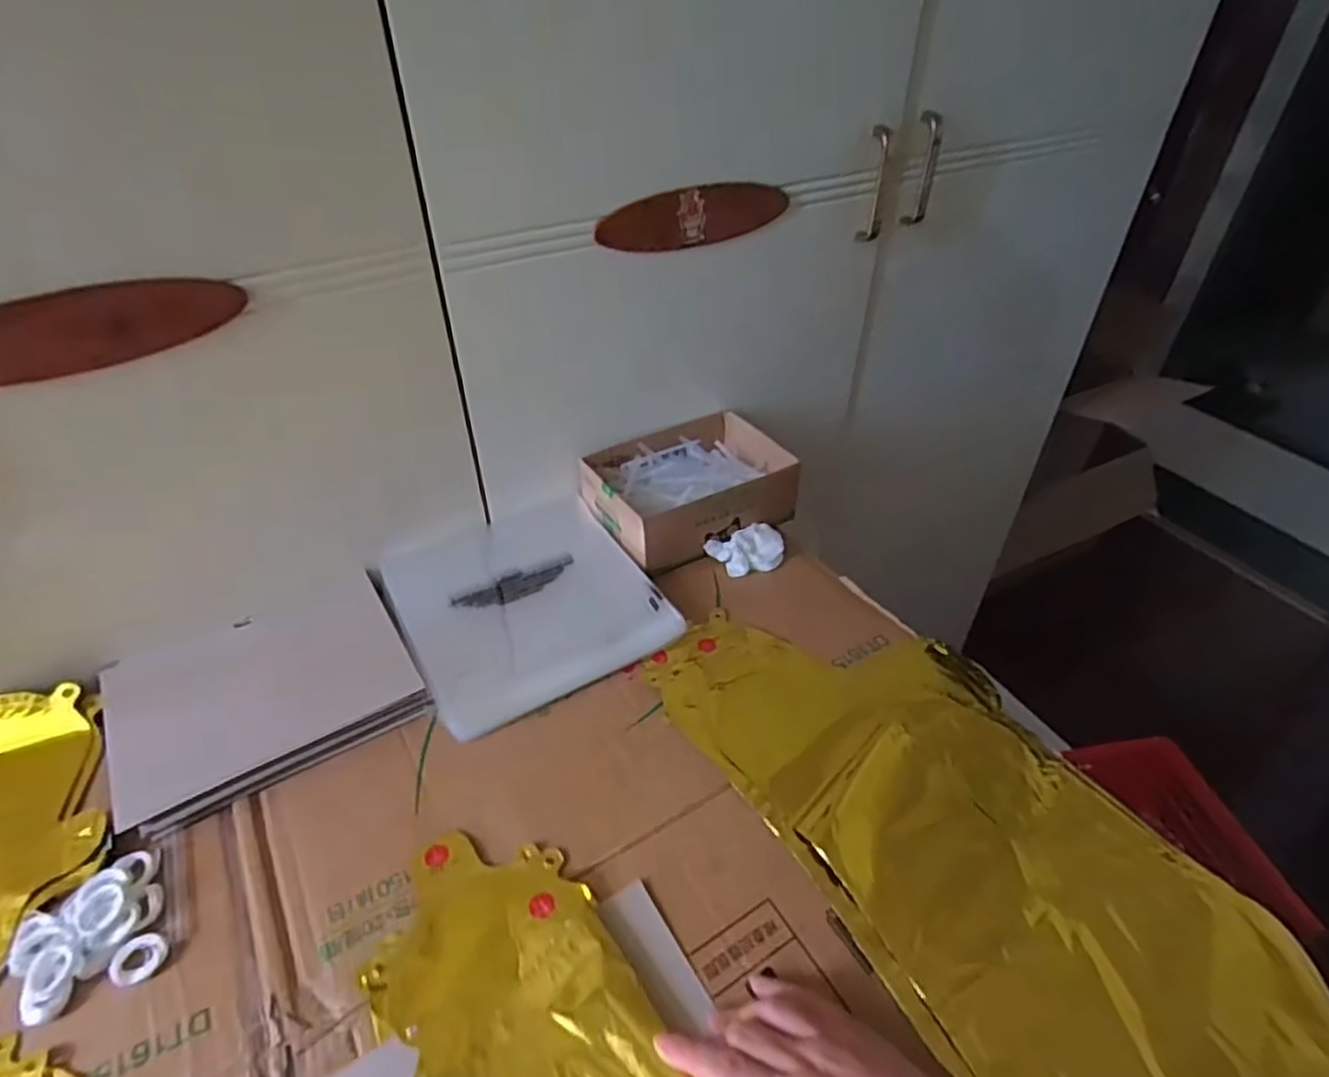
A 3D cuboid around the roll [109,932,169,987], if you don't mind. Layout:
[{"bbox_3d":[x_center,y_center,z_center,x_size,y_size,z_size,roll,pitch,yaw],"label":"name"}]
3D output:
[{"bbox_3d":[-0.301,0.241,0.413,0.025,0.006,0.028,28,47,29],"label":"roll"}]

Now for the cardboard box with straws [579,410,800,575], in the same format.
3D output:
[{"bbox_3d":[0.025,-0.050,0.728,0.194,0.064,0.146,-21,44,-23],"label":"cardboard box with straws"}]

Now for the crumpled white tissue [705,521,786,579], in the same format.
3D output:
[{"bbox_3d":[0.078,0.013,0.676,0.068,0.020,0.046,-17,43,-19],"label":"crumpled white tissue"}]

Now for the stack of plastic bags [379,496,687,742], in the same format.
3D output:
[{"bbox_3d":[-0.123,0.051,0.631,0.198,0.019,0.213,-22,45,-24],"label":"stack of plastic bags"}]

